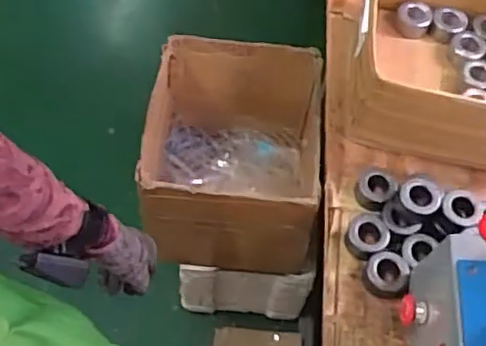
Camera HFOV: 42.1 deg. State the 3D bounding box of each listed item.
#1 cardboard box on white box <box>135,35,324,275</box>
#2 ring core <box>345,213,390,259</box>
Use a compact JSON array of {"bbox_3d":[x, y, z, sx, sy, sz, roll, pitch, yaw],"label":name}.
[{"bbox_3d":[-0.013,-0.020,1.200,0.304,0.310,0.317,6,60,0],"label":"cardboard box on white box"},{"bbox_3d":[0.189,0.093,0.956,0.064,0.036,0.065,2,60,-3],"label":"ring core"}]

